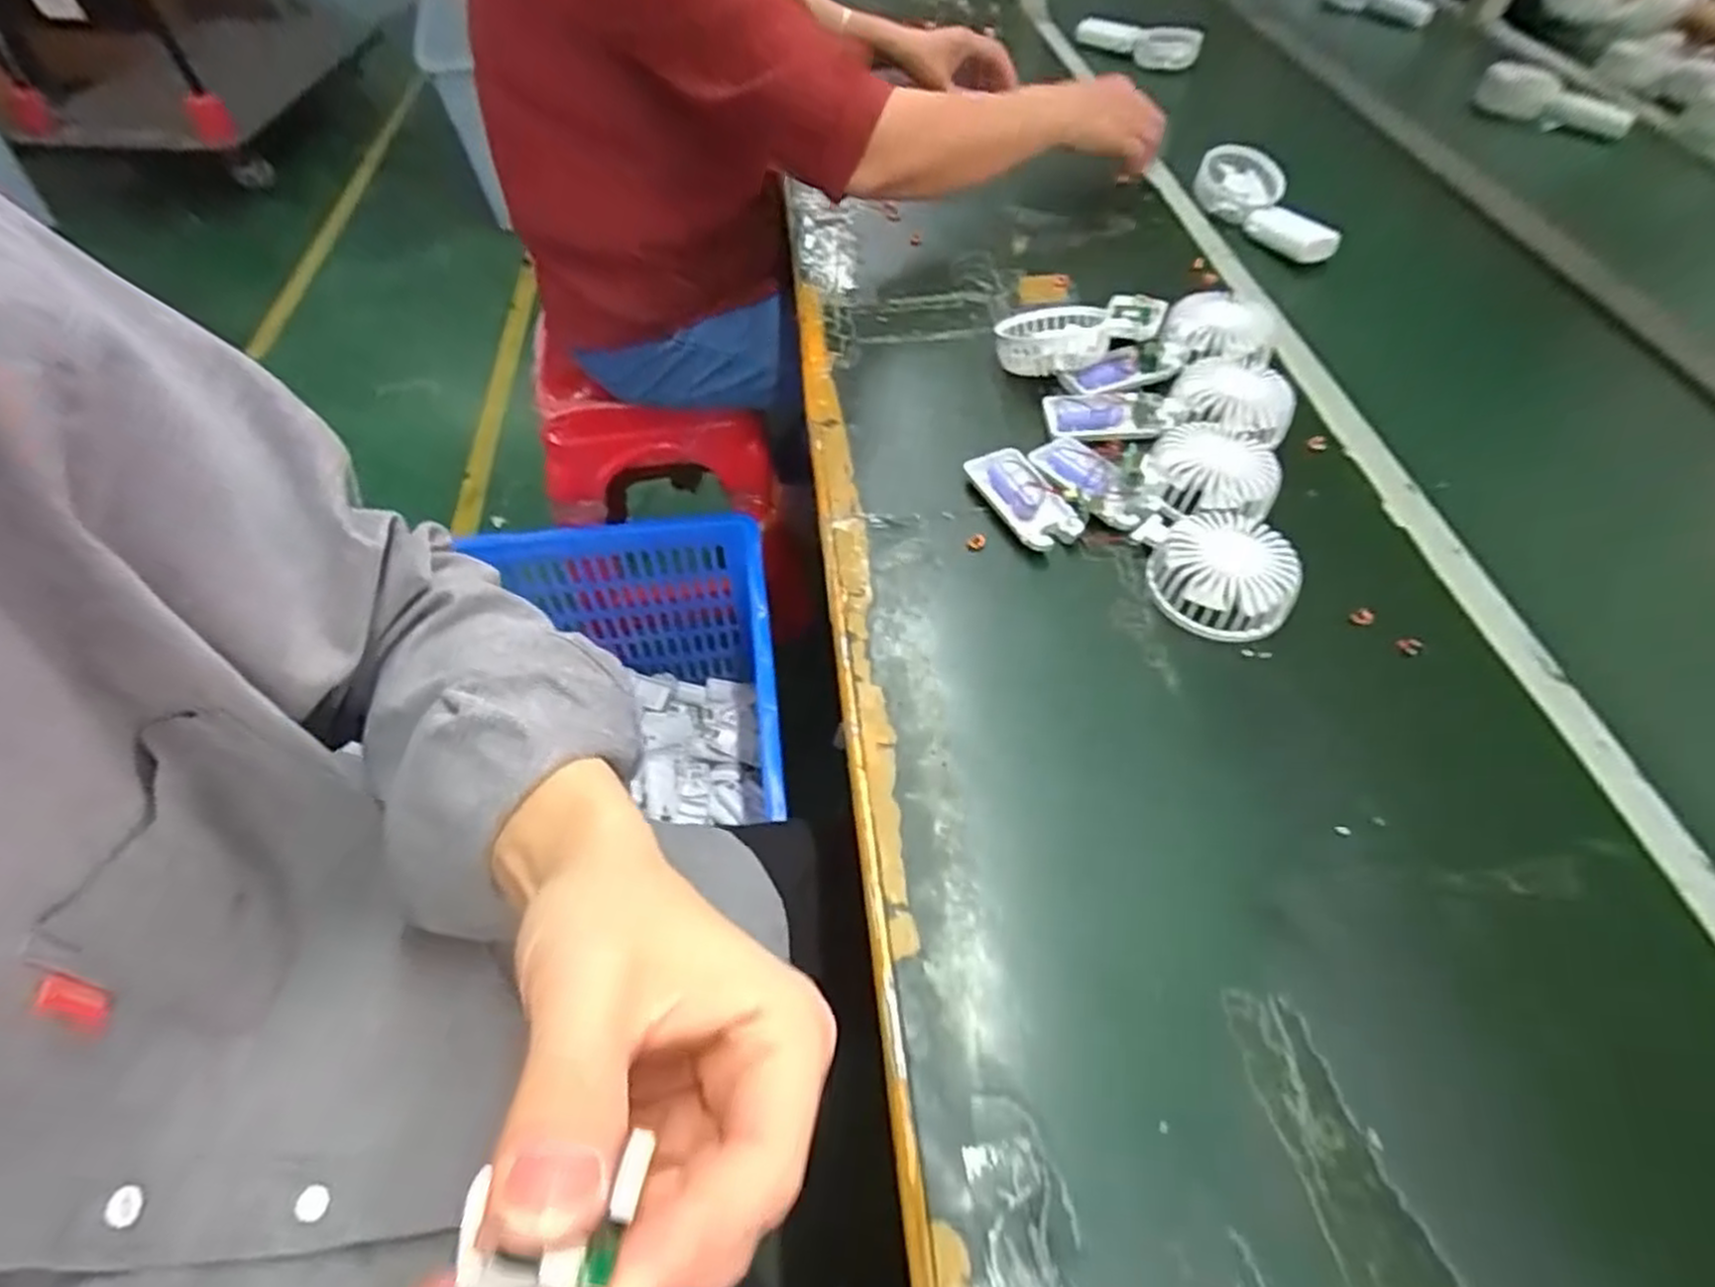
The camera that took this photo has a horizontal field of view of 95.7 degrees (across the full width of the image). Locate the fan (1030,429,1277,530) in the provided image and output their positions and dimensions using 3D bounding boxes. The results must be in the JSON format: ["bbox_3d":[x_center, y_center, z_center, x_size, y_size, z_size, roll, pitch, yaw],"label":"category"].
[{"bbox_3d":[0.213,-0.118,0.559,0.166,0.035,0.085,2,54,3],"label":"fan"}]

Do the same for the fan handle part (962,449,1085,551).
[{"bbox_3d":[0.120,-0.105,0.563,0.042,0.017,0.094,-23,56,-15],"label":"fan handle part"}]

